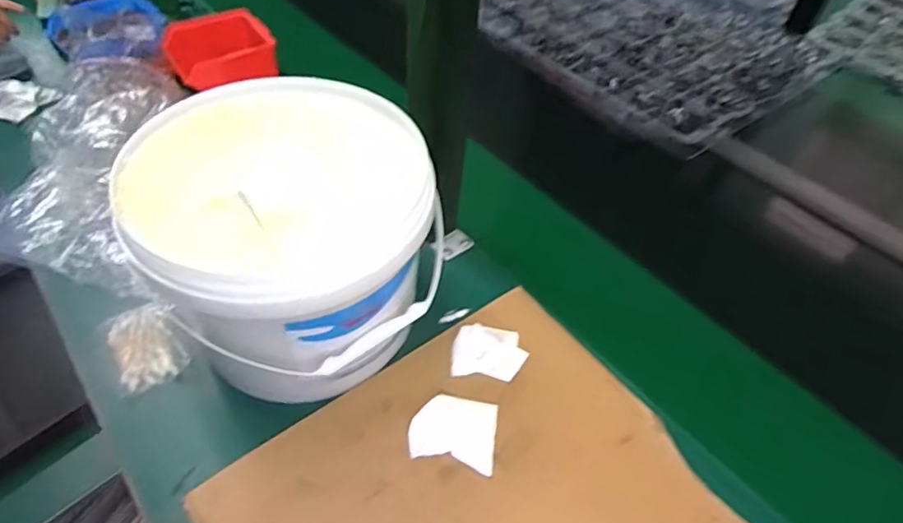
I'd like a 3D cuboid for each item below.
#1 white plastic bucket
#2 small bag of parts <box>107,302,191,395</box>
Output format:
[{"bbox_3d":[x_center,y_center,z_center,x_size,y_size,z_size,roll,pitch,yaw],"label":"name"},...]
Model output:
[{"bbox_3d":[-0.131,-0.010,0.463,0.215,0.187,0.204,2,48,-3],"label":"white plastic bucket"},{"bbox_3d":[-0.280,0.074,0.502,0.057,0.014,0.090,-25,54,-25],"label":"small bag of parts"}]

